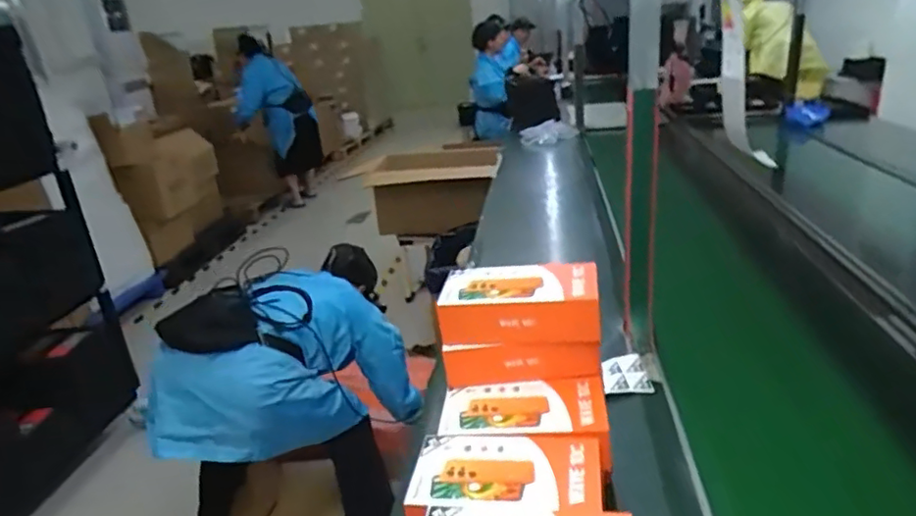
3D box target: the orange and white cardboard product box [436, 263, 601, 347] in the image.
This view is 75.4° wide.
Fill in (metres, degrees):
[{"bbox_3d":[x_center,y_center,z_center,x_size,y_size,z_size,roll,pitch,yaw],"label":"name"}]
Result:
[{"bbox_3d":[0.077,0.058,0.735,0.187,0.068,0.100,-2,22,11],"label":"orange and white cardboard product box"}]

